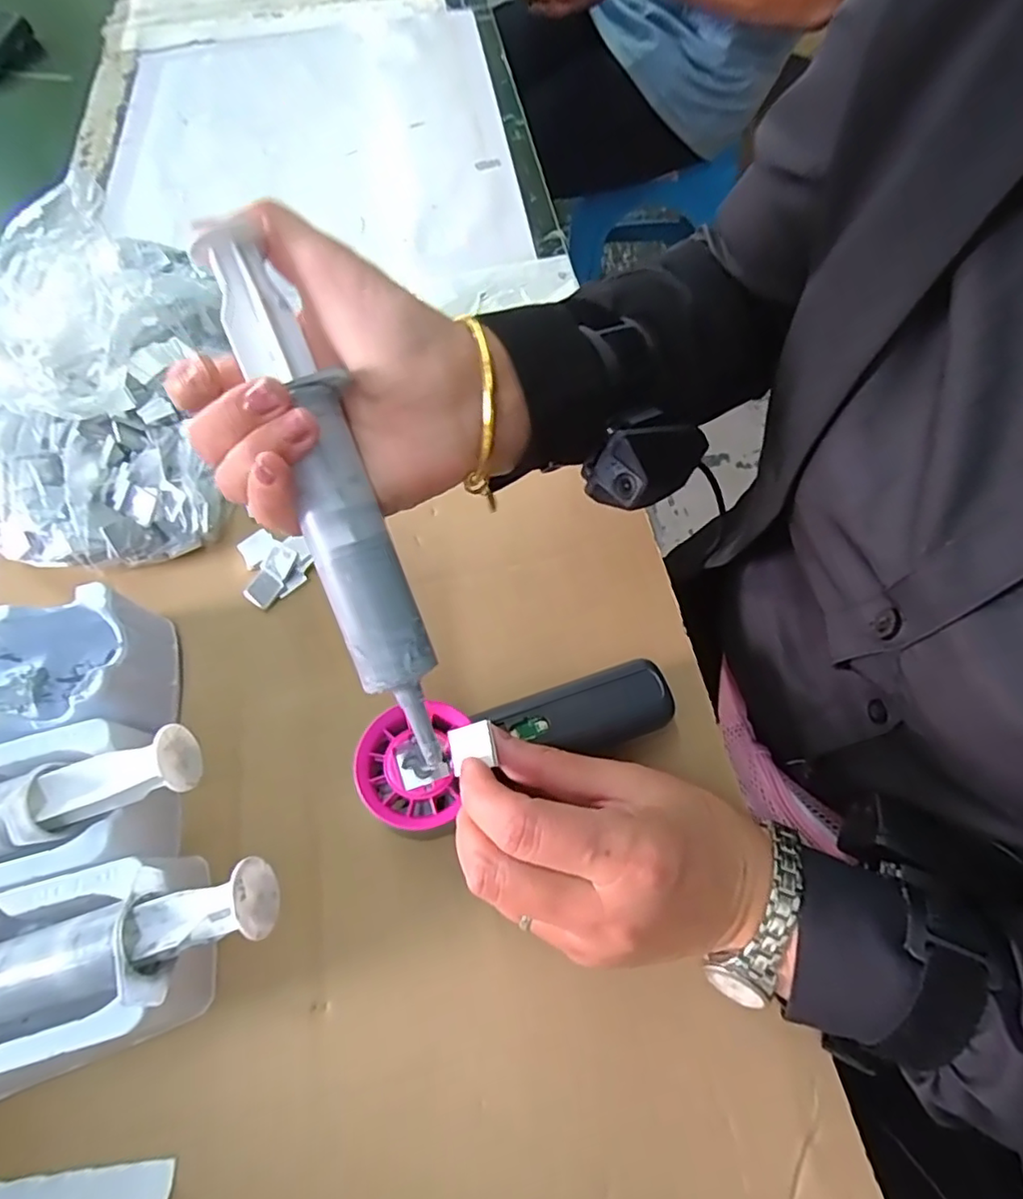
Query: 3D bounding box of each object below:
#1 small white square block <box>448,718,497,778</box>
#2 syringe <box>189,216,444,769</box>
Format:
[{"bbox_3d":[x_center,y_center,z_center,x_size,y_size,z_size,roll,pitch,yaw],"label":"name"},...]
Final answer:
[{"bbox_3d":[-0.018,0.065,0.271,0.022,0.004,0.018,-20,70,20],"label":"small white square block"},{"bbox_3d":[-0.069,-0.039,0.235,0.031,0.023,0.211,-21,90,-9],"label":"syringe"}]

